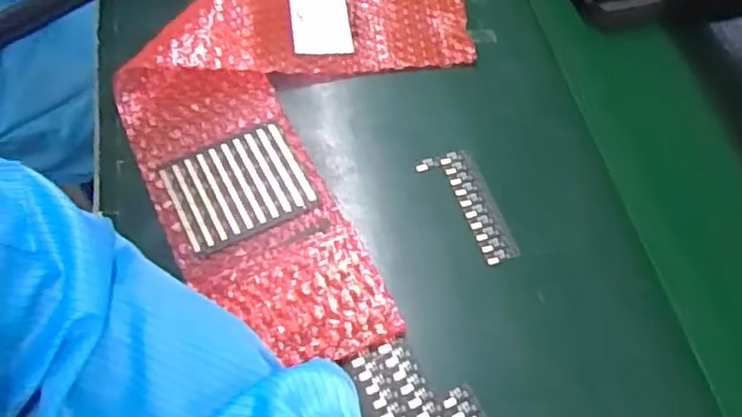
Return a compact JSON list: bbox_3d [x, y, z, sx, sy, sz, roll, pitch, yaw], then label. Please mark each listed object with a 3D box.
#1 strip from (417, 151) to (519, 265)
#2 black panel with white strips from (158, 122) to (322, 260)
[{"bbox_3d":[0.073,-0.002,0.500,0.037,0.005,0.097,-21,61,-11],"label":"strip"},{"bbox_3d":[-0.098,-0.016,0.503,0.098,0.008,0.085,-25,65,-13],"label":"black panel with white strips"}]

